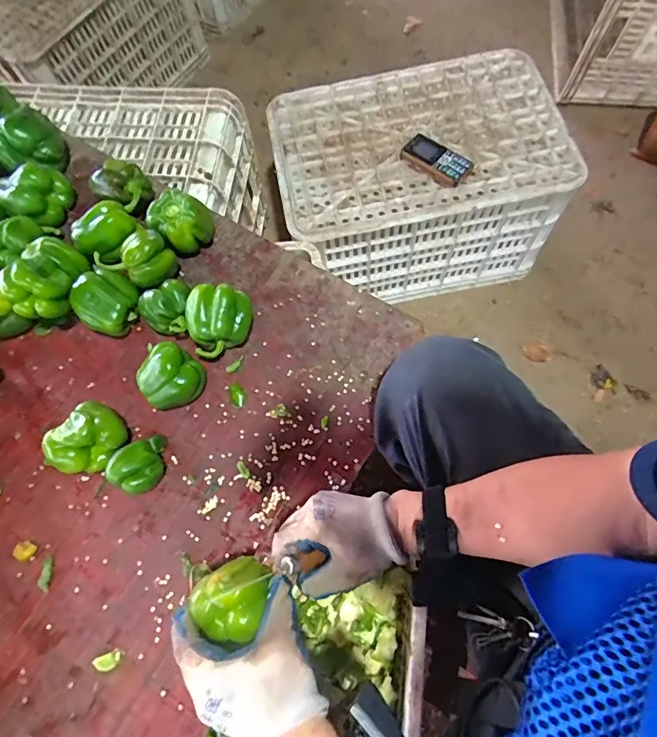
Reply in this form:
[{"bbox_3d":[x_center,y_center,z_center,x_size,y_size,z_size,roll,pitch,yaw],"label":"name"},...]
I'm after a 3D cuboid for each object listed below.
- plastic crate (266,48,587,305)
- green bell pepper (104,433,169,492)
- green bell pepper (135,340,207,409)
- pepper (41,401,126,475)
[{"bbox_3d":[0.161,-0.371,0.904,0.503,0.281,0.352,-10,70,-1],"label":"plastic crate"},{"bbox_3d":[-0.223,0.116,0.525,0.066,0.057,0.059,-39,73,-11],"label":"green bell pepper"},{"bbox_3d":[-0.201,0.011,0.556,0.074,0.070,0.076,-43,74,-12],"label":"green bell pepper"},{"bbox_3d":[-0.290,0.088,0.530,0.071,0.067,0.084,37,76,15],"label":"pepper"}]

